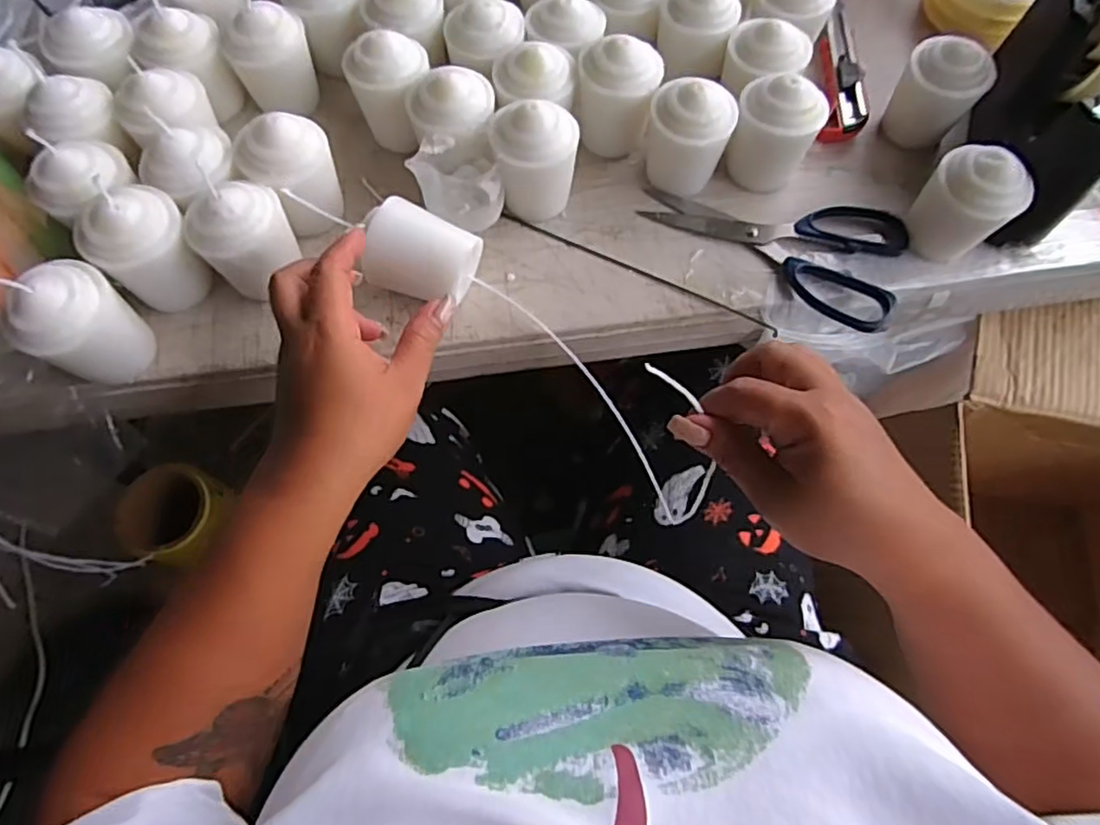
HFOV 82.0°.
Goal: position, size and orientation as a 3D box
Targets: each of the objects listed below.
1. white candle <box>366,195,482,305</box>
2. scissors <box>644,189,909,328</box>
[{"bbox_3d":[-0.080,-0.097,0.400,0.064,0.053,0.050,12,69,4],"label":"white candle"},{"bbox_3d":[0.155,-0.124,0.445,0.178,0.018,0.091,21,70,7],"label":"scissors"}]

